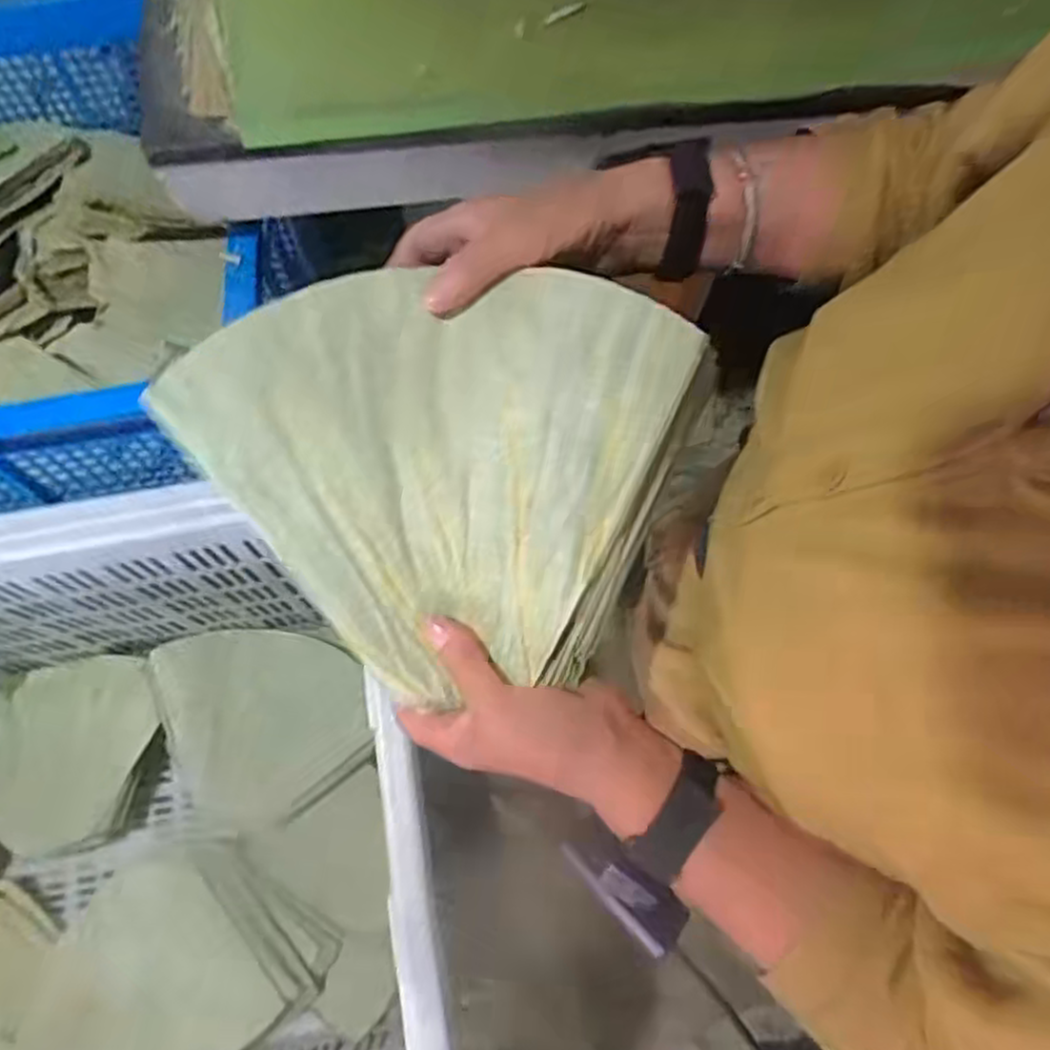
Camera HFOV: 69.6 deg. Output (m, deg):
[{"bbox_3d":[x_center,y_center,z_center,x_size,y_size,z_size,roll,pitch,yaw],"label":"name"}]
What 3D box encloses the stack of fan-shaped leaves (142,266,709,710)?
[{"bbox_3d":[-0.055,-0.035,0.380,0.233,0.019,0.213,20,92,-2],"label":"stack of fan-shaped leaves"}]

